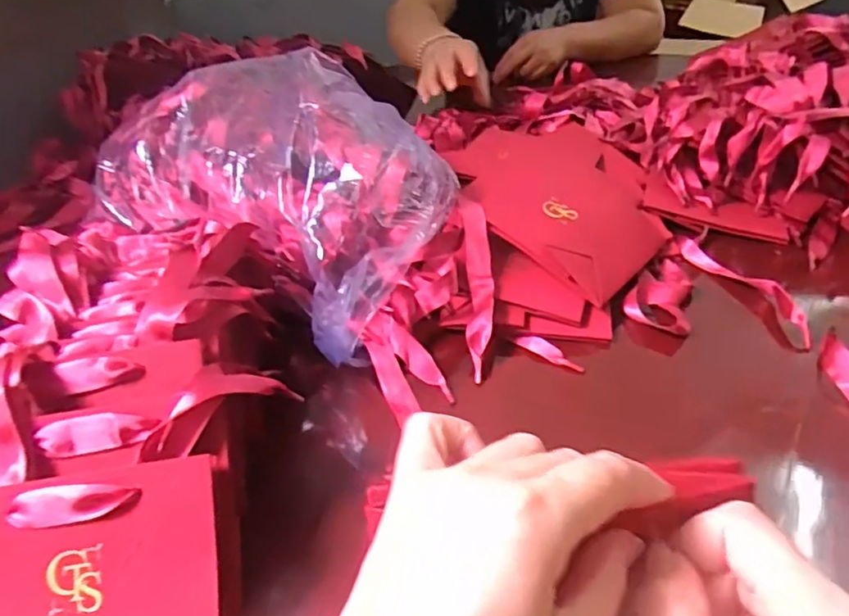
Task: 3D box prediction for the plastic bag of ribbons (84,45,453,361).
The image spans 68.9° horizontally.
[{"bbox_3d":[-0.143,-0.127,0.564,0.371,0.129,0.204,23,45,32],"label":"plastic bag of ribbons"}]

